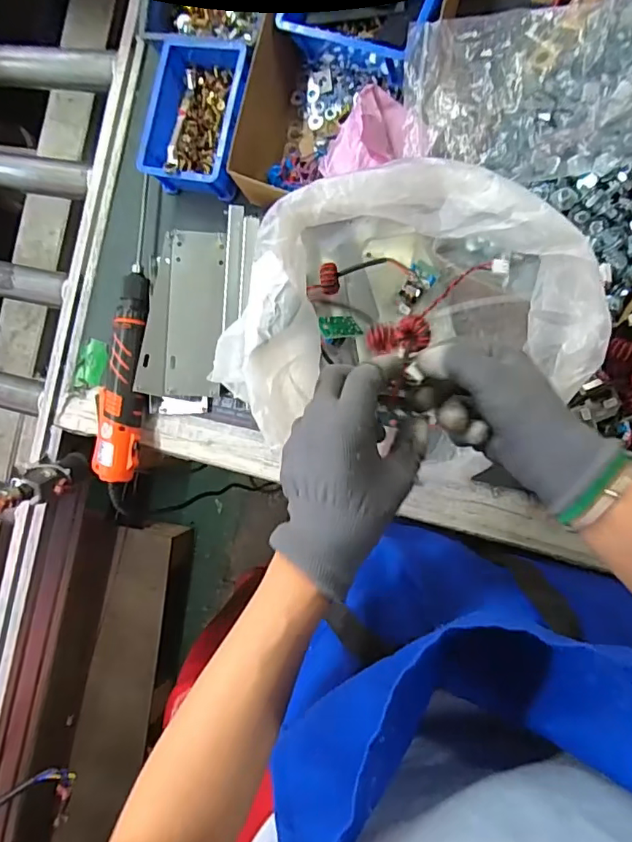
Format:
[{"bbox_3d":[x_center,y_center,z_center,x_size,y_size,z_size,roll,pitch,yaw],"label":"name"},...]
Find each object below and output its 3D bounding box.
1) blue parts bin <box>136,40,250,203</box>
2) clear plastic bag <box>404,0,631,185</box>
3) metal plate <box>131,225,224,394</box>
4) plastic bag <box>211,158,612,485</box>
[{"bbox_3d":[-0.126,-0.336,0.574,0.112,0.061,0.162,12,93,8],"label":"blue parts bin"},{"bbox_3d":[0.209,-0.282,0.434,0.258,0.064,0.133,-1,91,8],"label":"clear plastic bag"},{"bbox_3d":[-0.147,-0.118,0.581,0.084,0.018,0.179,4,91,-15],"label":"metal plate"},{"bbox_3d":[0.080,-0.076,0.439,0.261,0.135,0.219,19,94,7],"label":"plastic bag"}]

